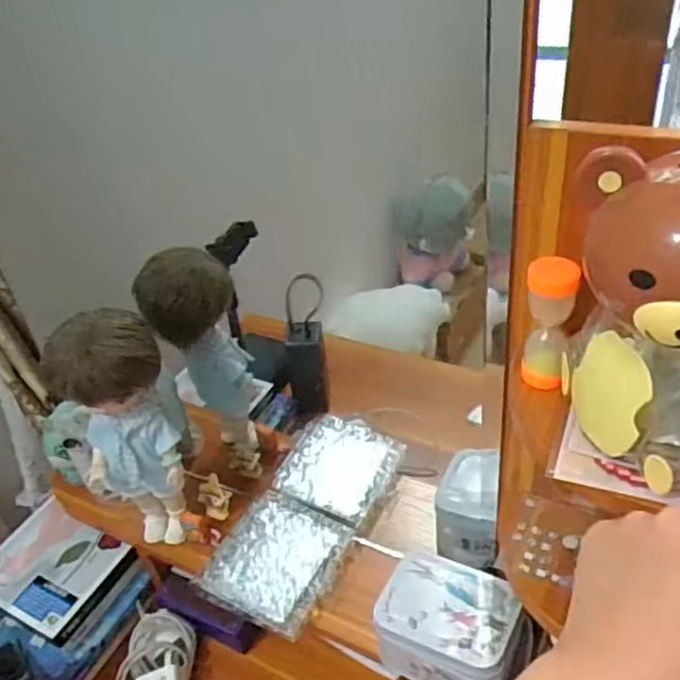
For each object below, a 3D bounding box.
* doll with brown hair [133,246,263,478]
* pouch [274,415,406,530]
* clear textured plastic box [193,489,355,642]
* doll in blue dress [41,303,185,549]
[{"bbox_3d":[-0.131,0.024,0.676,0.070,0.235,0.080,-4,39,2],"label":"doll with brown hair"},{"bbox_3d":[-0.001,0.133,0.707,0.111,0.023,0.125,16,44,25],"label":"pouch"},{"bbox_3d":[-0.060,0.203,0.626,0.107,0.022,0.114,17,44,26],"label":"clear textured plastic box"},{"bbox_3d":[-0.192,0.081,0.617,0.088,0.244,0.079,-20,41,-17],"label":"doll in blue dress"}]

